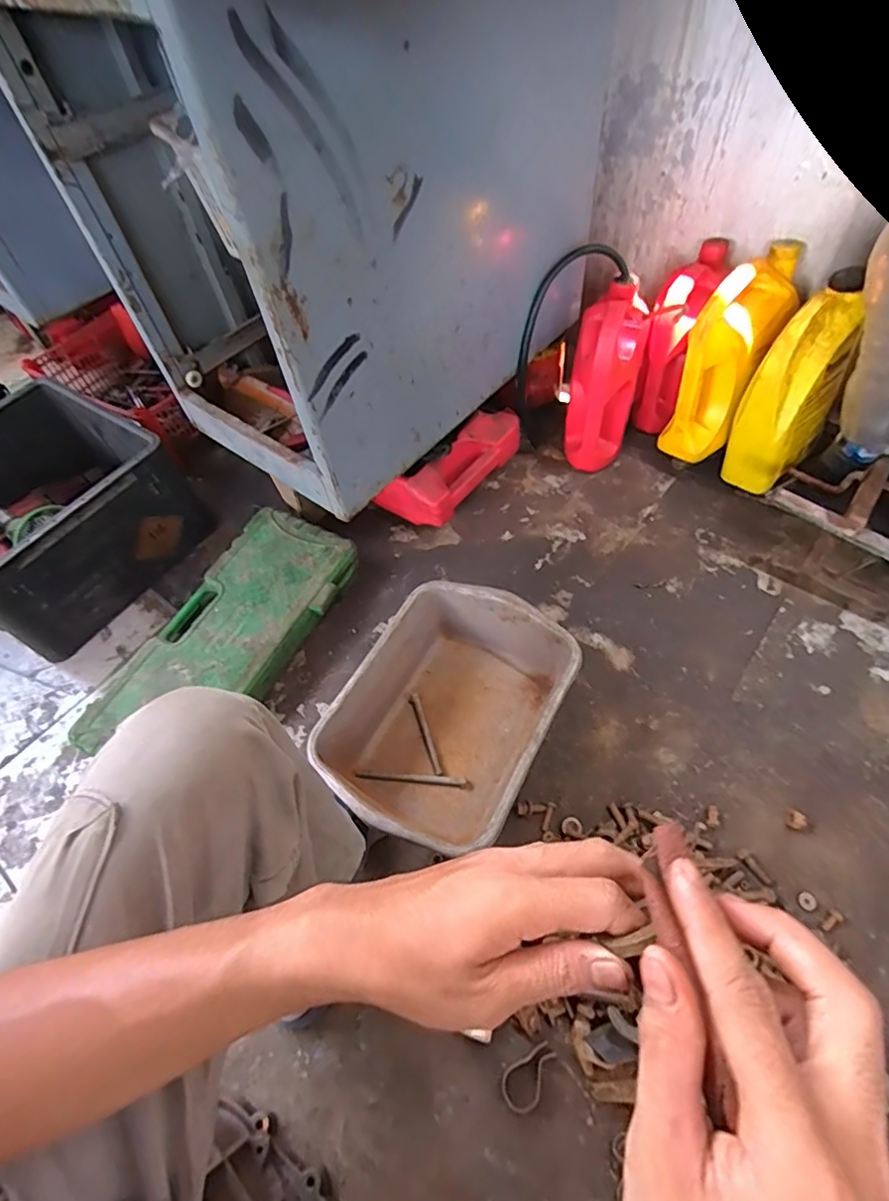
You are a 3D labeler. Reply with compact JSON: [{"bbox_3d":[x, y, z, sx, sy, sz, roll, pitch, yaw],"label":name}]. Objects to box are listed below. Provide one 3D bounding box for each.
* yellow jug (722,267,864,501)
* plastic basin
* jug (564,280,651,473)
[{"bbox_3d":[0.592,-0.339,0.950,0.169,0.312,0.105,-33,59,-17],"label":"yellow jug"},{"bbox_3d":[0.008,0.159,0.787,0.262,0.124,0.347,24,61,20],"label":"plastic basin"},{"bbox_3d":[0.291,-0.389,1.029,0.115,0.298,0.150,14,58,15],"label":"jug"}]

